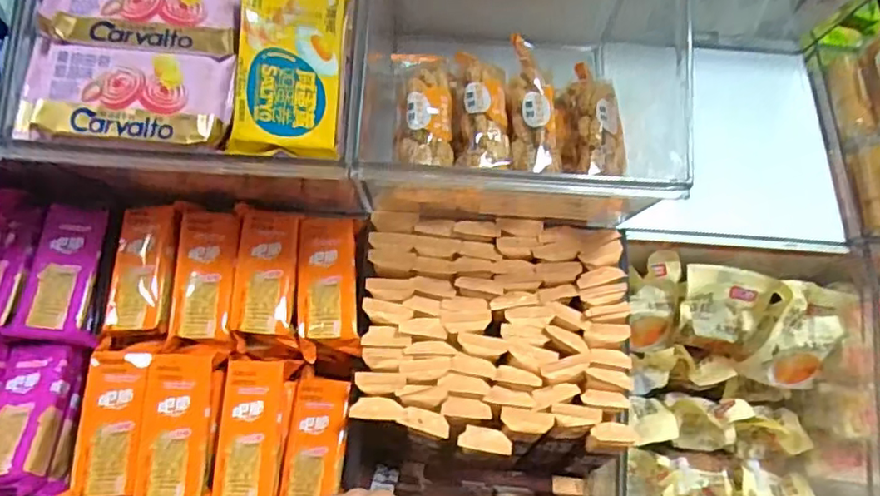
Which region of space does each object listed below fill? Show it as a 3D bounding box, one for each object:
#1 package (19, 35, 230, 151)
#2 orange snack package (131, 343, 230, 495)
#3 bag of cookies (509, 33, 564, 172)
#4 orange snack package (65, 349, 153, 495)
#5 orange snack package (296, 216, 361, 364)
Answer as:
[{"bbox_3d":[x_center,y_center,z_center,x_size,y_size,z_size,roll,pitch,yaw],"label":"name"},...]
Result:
[{"bbox_3d":[-0.219,-0.104,0.428,0.149,0.016,0.070,8,83,4],"label":"package"},{"bbox_3d":[-0.216,0.147,0.506,0.055,0.033,0.127,2,66,-2],"label":"orange snack package"},{"bbox_3d":[0.089,-0.126,0.564,0.048,0.039,0.131,0,66,-3],"label":"bag of cookies"},{"bbox_3d":[-0.268,0.146,0.500,0.051,0.026,0.121,3,66,-2],"label":"orange snack package"},{"bbox_3d":[-0.102,0.032,0.553,0.052,0.023,0.130,-4,67,-5],"label":"orange snack package"}]

